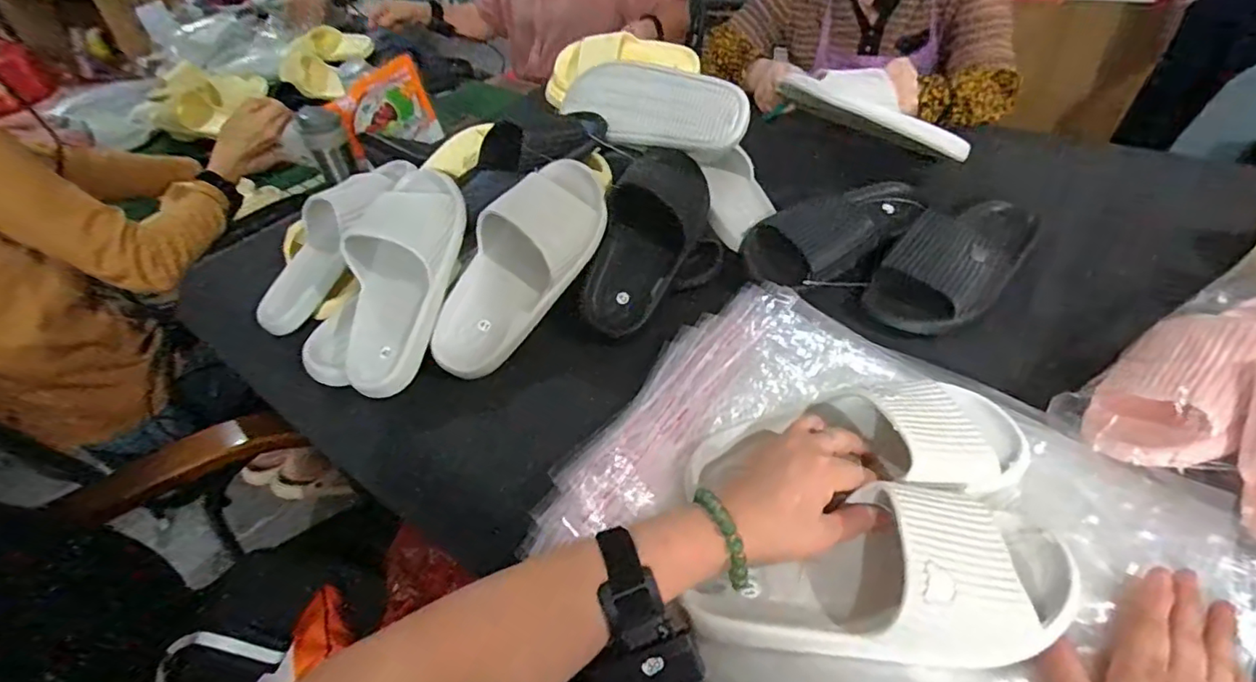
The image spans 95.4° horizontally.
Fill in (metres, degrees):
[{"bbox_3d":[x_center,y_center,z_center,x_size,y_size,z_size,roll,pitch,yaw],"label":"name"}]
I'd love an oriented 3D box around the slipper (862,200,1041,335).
[{"bbox_3d":[0.368,-0.098,0.634,0.108,0.057,0.239,29,54,32],"label":"slipper"}]

